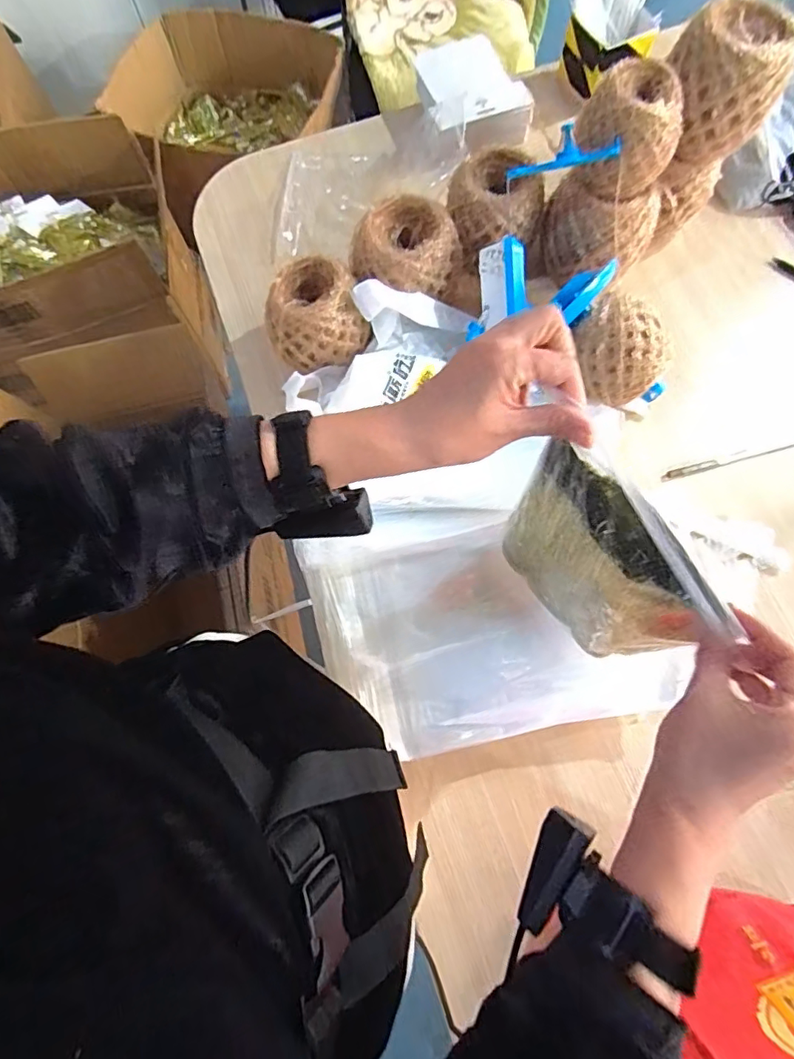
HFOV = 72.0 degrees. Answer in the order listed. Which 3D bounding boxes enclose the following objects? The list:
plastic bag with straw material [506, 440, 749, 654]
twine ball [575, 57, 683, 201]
[{"bbox_3d":[0.160,0.029,0.456,0.044,0.192,0.169,-35,75,-9],"label":"plastic bag with straw material"},{"bbox_3d":[0.288,-0.494,0.681,0.124,0.095,0.110,19,74,7],"label":"twine ball"}]

